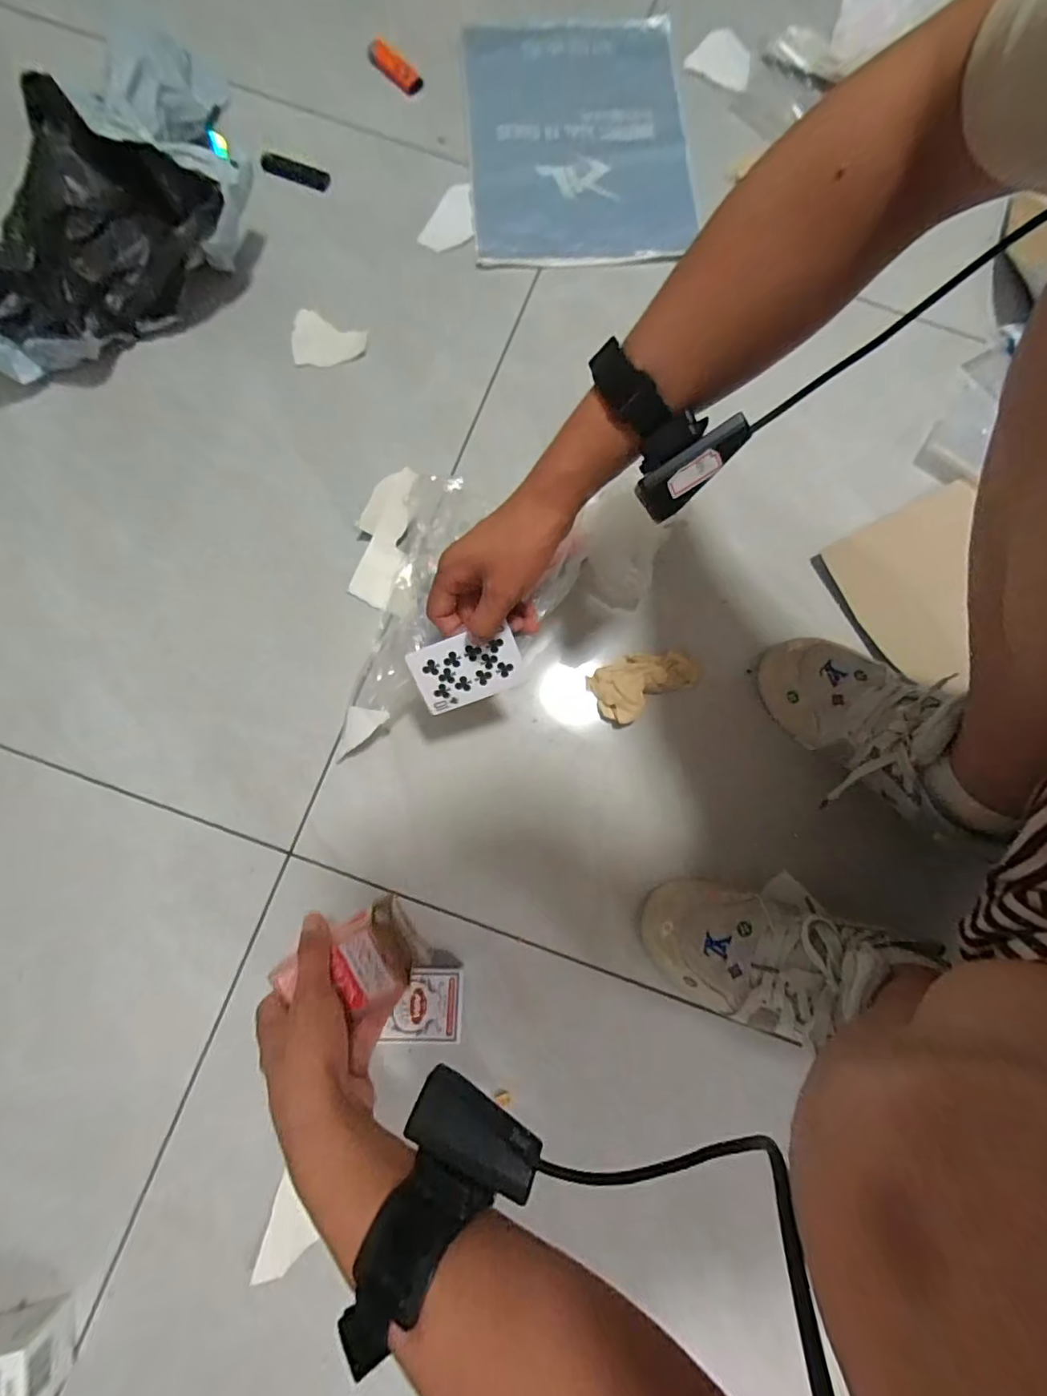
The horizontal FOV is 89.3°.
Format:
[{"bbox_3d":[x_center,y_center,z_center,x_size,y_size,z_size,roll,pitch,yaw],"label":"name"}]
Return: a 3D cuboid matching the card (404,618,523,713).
[{"bbox_3d":[-0.044,-0.023,0.420,0.084,0.004,0.055,-19,112,6],"label":"card"}]

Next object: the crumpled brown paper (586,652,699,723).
[{"bbox_3d":[0.117,-0.019,0.524,0.099,0.027,0.058,-31,81,-7],"label":"crumpled brown paper"}]

